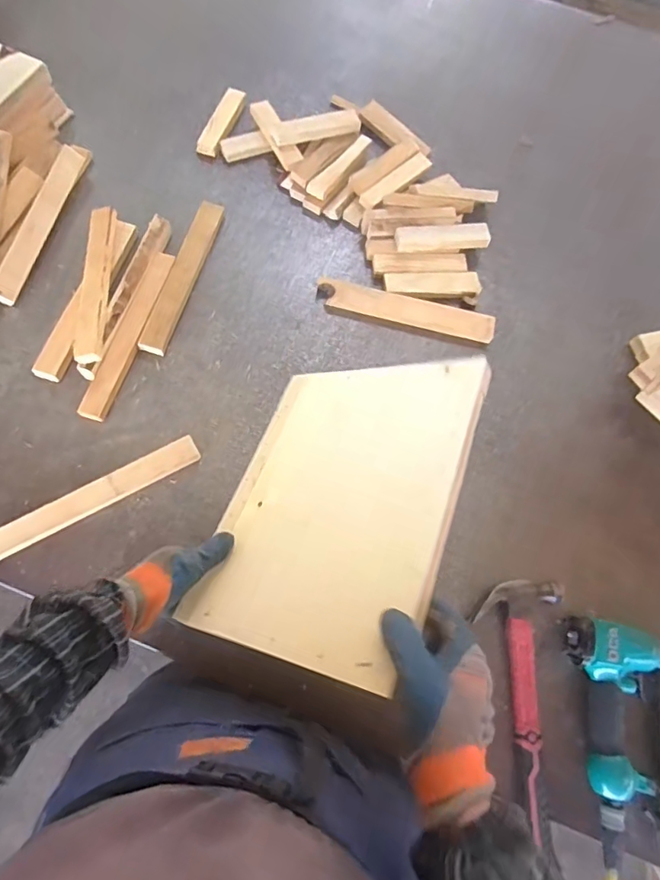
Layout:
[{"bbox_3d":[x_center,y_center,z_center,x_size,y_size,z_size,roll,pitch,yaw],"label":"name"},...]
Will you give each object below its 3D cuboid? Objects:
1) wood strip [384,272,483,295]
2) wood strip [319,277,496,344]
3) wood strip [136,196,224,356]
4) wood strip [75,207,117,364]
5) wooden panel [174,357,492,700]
[{"bbox_3d":[0.169,-0.255,0.821,0.154,0.012,0.036,1,70,-2],"label":"wood strip"},{"bbox_3d":[0.123,-0.208,0.802,0.273,0.016,0.055,13,70,2],"label":"wood strip"},{"bbox_3d":[-0.228,-0.260,0.790,0.041,0.009,0.284,21,68,-14],"label":"wood strip"},{"bbox_3d":[-0.344,-0.235,0.748,0.038,0.021,0.274,-3,70,-4],"label":"wood strip"},{"bbox_3d":[0.002,0.061,0.575,0.284,0.015,0.357,1,58,36],"label":"wooden panel"}]

